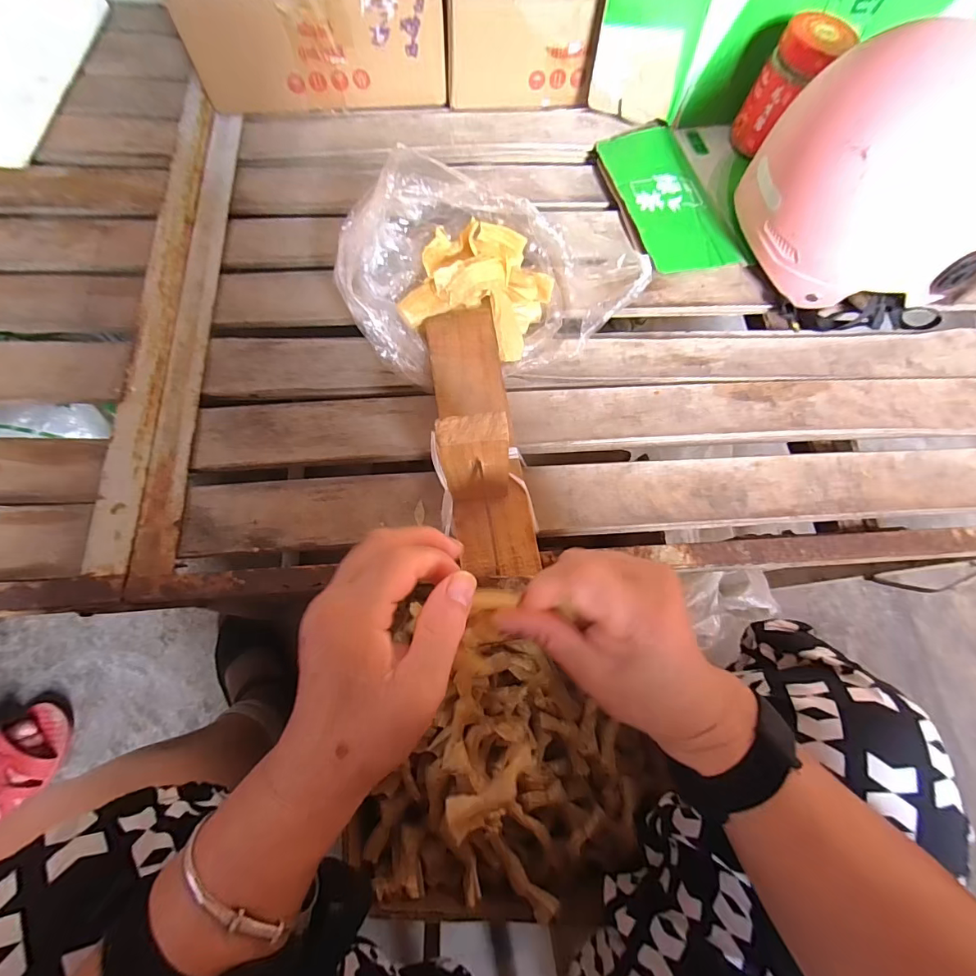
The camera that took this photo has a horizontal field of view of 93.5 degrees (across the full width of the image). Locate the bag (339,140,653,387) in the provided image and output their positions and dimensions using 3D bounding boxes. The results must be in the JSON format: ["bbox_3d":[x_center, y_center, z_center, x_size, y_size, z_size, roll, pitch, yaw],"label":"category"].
[{"bbox_3d":[0.005,-0.188,0.398,0.248,0.095,0.182,3,70,0],"label":"bag"}]

